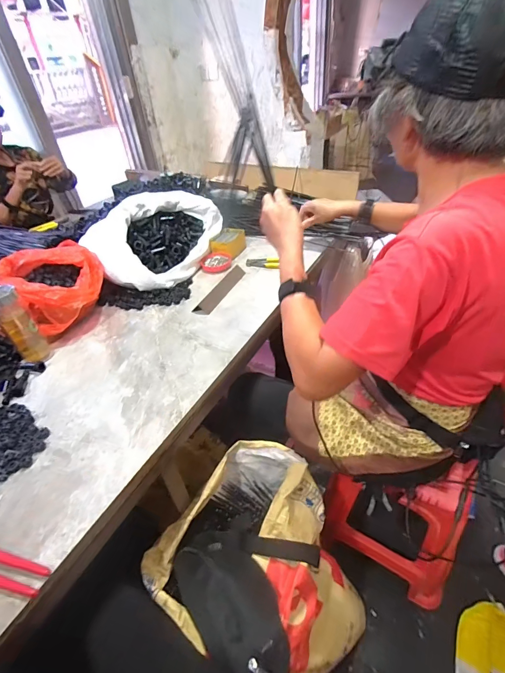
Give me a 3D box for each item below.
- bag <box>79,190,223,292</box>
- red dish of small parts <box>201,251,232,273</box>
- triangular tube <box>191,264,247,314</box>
[{"bbox_3d":[-0.315,-0.306,1.024,0.306,0.192,0.377,13,44,22],"label":"bag"},{"bbox_3d":[-0.111,-0.229,1.029,0.092,0.025,0.102,-7,40,-1],"label":"red dish of small parts"},{"bbox_3d":[-0.083,-0.128,0.908,0.043,0.019,0.218,16,45,24],"label":"triangular tube"}]

